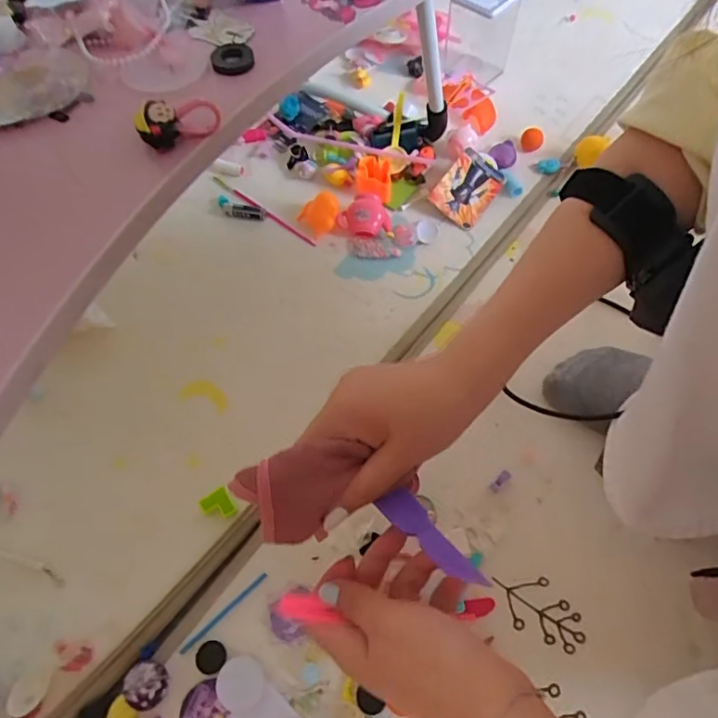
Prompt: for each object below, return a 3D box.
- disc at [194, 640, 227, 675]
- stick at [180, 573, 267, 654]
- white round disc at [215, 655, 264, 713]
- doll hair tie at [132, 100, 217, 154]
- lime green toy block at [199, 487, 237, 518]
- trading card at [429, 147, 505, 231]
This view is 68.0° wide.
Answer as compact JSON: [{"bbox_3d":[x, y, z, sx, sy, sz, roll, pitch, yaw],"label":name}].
[{"bbox_3d":[-0.105,0.212,0.378,0.021,0.004,0.021,0,61,0],"label":"disc"},{"bbox_3d":[-0.101,0.189,0.398,0.077,0.004,0.005,-38,67,-19],"label":"stick"},{"bbox_3d":[-0.083,0.225,0.369,0.032,0.004,0.033,-4,61,-2],"label":"white round disc"},{"bbox_3d":[-0.092,-0.121,0.267,0.038,0.017,0.023,-26,64,-13],"label":"doll hair tie"},{"bbox_3d":[-0.113,0.119,0.429,0.023,0.009,0.024,-28,64,-14],"label":"lime green toy block"},{"bbox_3d":[0.122,-0.191,0.592,0.056,0.006,0.084,38,78,-5],"label":"trading card"}]

